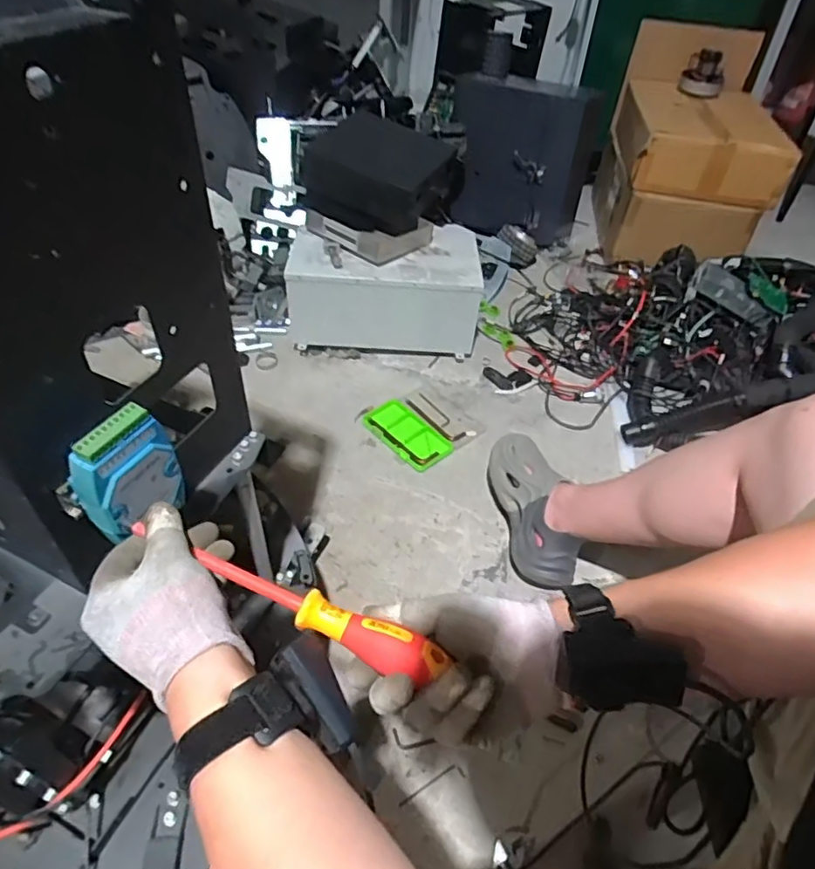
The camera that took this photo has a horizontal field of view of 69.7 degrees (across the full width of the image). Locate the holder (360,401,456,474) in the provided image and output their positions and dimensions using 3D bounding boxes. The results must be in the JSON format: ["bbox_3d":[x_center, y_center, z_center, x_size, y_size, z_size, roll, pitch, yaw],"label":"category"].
[{"bbox_3d":[-0.002,-0.003,1.231,0.195,0.017,0.111,36,52,29],"label":"holder"}]

